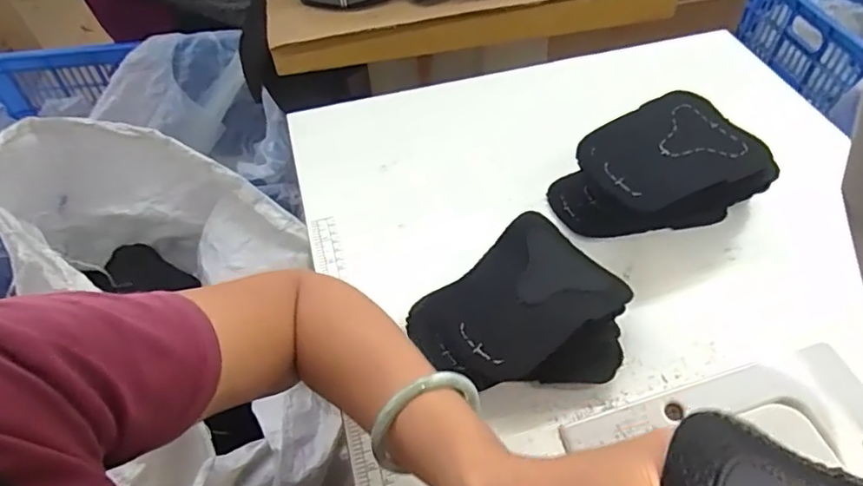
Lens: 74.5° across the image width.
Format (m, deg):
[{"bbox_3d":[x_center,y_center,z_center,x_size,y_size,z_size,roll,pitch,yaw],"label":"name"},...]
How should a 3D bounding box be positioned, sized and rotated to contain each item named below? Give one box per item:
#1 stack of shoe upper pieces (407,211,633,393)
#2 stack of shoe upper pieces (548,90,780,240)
[{"bbox_3d":[0.066,0.059,0.422,0.146,0.047,0.131,-28,57,-19],"label":"stack of shoe upper pieces"},{"bbox_3d":[0.197,-0.062,0.494,0.157,0.073,0.105,-19,52,-12],"label":"stack of shoe upper pieces"}]

